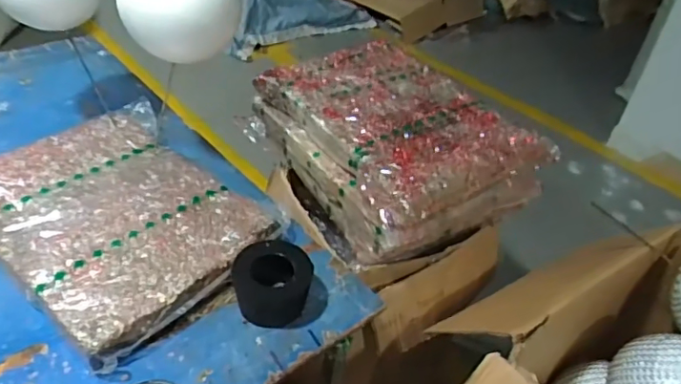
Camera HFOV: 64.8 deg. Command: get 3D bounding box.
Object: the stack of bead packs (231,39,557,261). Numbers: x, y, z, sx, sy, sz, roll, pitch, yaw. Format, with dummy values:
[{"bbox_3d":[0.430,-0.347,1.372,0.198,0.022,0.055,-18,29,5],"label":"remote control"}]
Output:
[{"bbox_3d":[0.106,-0.106,1.123,0.389,0.165,0.501,-18,44,-28],"label":"stack of bead packs"}]

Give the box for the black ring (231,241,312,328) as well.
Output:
[{"bbox_3d":[-0.103,0.137,0.801,0.095,0.096,0.102,3,38,-3],"label":"black ring"}]

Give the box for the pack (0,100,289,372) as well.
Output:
[{"bbox_3d":[-0.379,0.024,0.929,0.533,0.059,0.398,31,44,29],"label":"pack"}]

